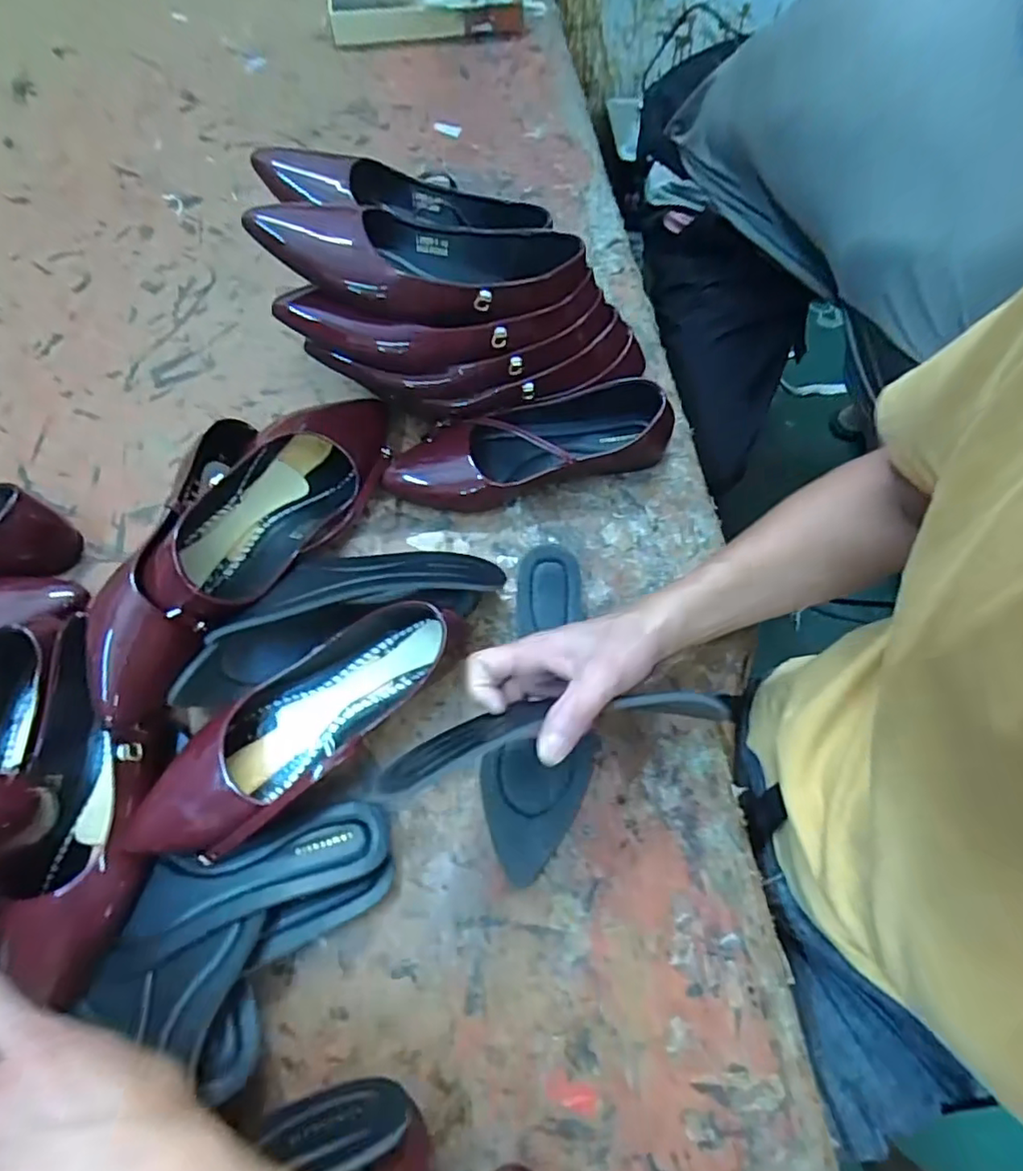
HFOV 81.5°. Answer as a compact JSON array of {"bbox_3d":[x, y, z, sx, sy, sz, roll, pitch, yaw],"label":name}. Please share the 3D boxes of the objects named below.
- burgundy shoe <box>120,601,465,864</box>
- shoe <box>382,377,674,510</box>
[{"bbox_3d":[-0.148,0.101,0.442,0.250,0.055,0.091,-34,71,-13],"label":"burgundy shoe"},{"bbox_3d":[0.017,-0.125,0.536,0.254,0.052,0.075,-11,68,-5],"label":"shoe"}]

